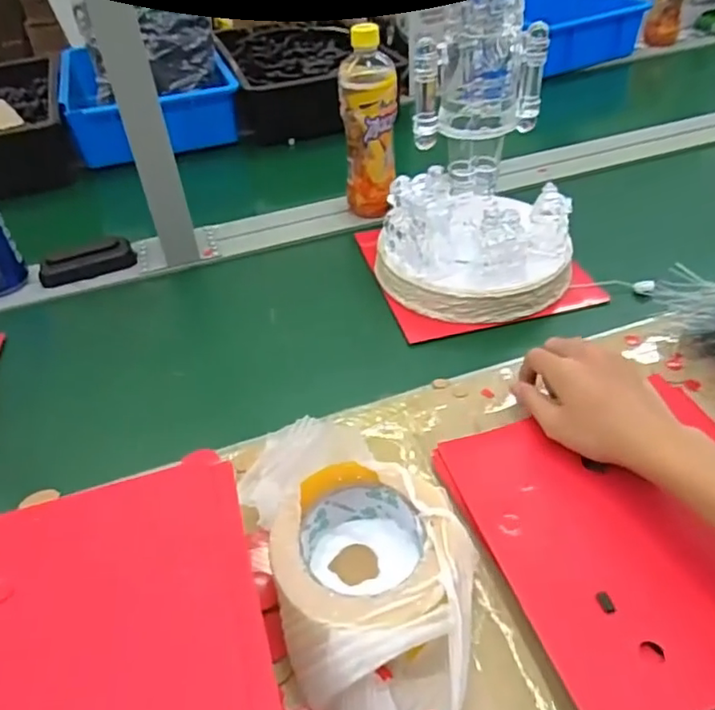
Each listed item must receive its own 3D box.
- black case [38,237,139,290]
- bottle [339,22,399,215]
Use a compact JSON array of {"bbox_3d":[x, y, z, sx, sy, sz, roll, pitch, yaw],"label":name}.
[{"bbox_3d":[-0.319,-0.111,0.706,0.103,0.017,0.042,-16,43,-12],"label":"black case"},{"bbox_3d":[0.015,-0.270,0.707,0.064,0.195,0.066,-4,42,1],"label":"bottle"}]

